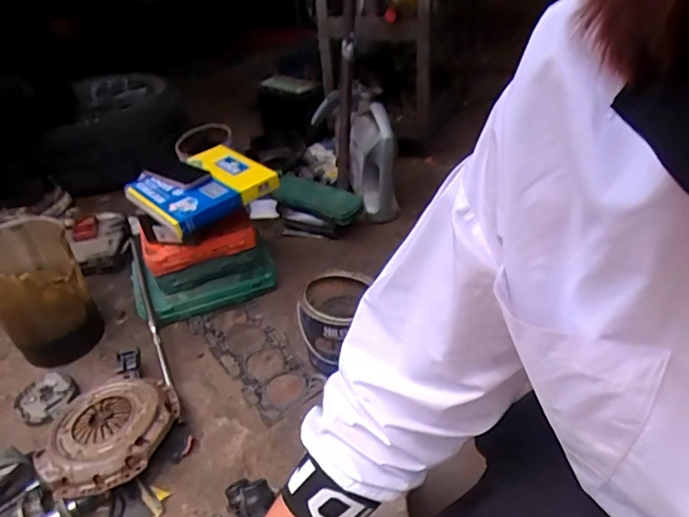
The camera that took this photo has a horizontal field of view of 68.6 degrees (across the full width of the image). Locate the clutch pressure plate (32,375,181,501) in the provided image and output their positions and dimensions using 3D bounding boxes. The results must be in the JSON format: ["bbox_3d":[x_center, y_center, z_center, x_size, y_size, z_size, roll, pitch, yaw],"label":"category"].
[{"bbox_3d":[-0.380,0.277,0.821,0.190,0.040,0.208,-4,37,3],"label":"clutch pressure plate"}]

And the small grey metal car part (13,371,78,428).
[{"bbox_3d":[-0.563,0.261,0.950,0.093,0.035,0.099,23,46,33],"label":"small grey metal car part"}]

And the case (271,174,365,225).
[{"bbox_3d":[-0.078,-0.165,1.360,0.256,0.045,0.125,19,42,10],"label":"case"}]

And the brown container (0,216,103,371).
[{"bbox_3d":[-0.598,0.069,1.002,0.189,0.246,0.177,24,46,34],"label":"brown container"}]

